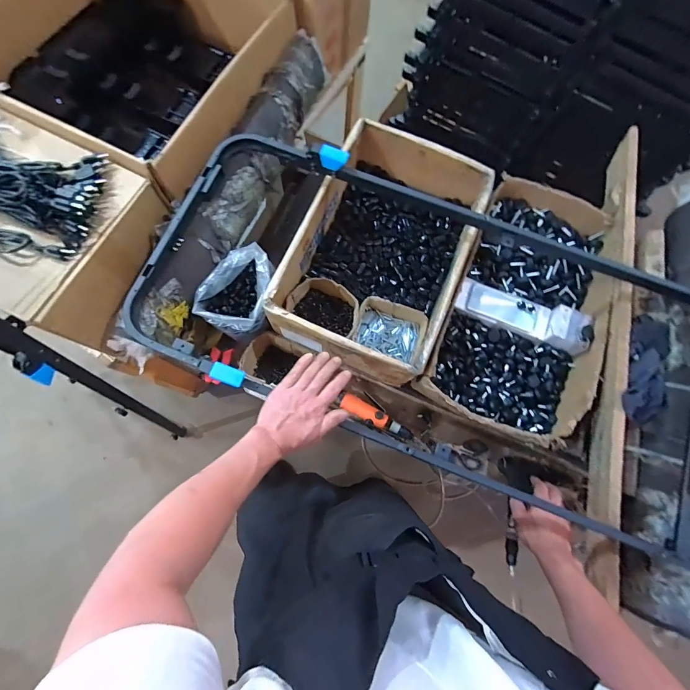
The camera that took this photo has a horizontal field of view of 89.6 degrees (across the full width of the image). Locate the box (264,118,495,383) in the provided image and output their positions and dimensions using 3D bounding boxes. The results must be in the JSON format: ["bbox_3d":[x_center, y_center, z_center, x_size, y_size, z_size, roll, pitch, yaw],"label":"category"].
[{"bbox_3d":[0.095,-0.219,0.816,0.363,0.161,0.549,21,75,4],"label":"box"}]

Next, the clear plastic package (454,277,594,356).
[{"bbox_3d":[0.414,-0.072,0.802,0.279,0.064,0.097,25,76,5],"label":"clear plastic package"}]

